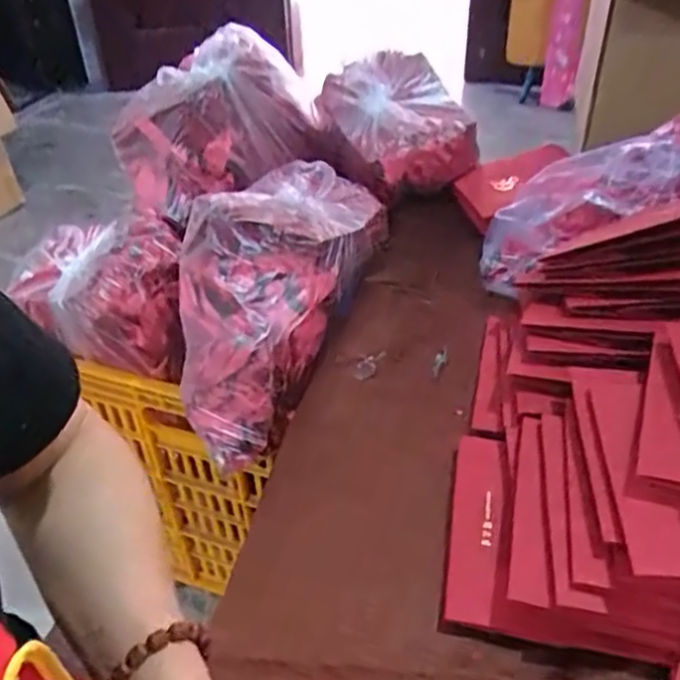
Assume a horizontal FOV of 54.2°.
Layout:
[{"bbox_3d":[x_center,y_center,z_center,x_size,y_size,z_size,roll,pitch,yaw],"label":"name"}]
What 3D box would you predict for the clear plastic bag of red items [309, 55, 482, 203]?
[{"bbox_3d":[0.062,-0.262,0.792,0.152,0.107,0.175,-14,39,-16],"label":"clear plastic bag of red items"}]

